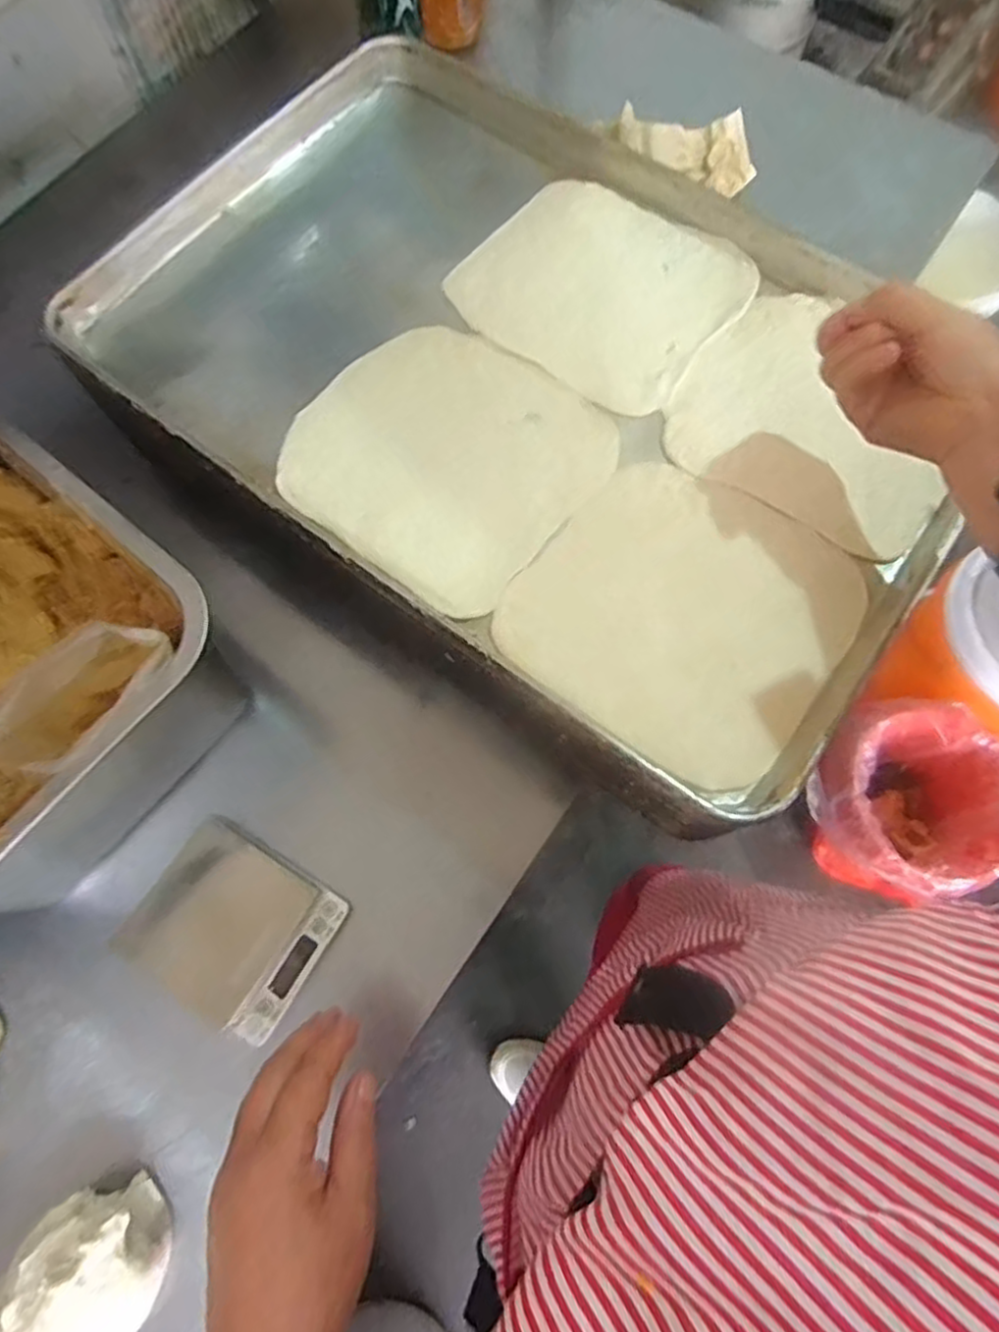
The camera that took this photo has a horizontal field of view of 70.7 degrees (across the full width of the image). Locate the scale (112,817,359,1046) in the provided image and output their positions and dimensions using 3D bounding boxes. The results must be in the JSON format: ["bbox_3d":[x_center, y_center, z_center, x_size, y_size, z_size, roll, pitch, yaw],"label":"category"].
[{"bbox_3d":[-0.184,0.180,0.491,0.125,0.023,0.106,30,74,10],"label":"scale"}]

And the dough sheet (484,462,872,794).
[{"bbox_3d":[0.118,-0.037,0.453,0.189,0.009,0.187,37,75,12],"label":"dough sheet"}]

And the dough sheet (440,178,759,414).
[{"bbox_3d":[0.077,-0.291,0.535,0.190,0.009,0.174,36,75,12],"label":"dough sheet"}]

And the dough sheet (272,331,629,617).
[{"bbox_3d":[-0.037,-0.148,0.487,0.192,0.007,0.191,39,75,12],"label":"dough sheet"}]

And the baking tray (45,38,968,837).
[{"bbox_3d":[0.016,-0.216,0.509,0.616,0.033,0.416,38,75,12],"label":"baking tray"}]

